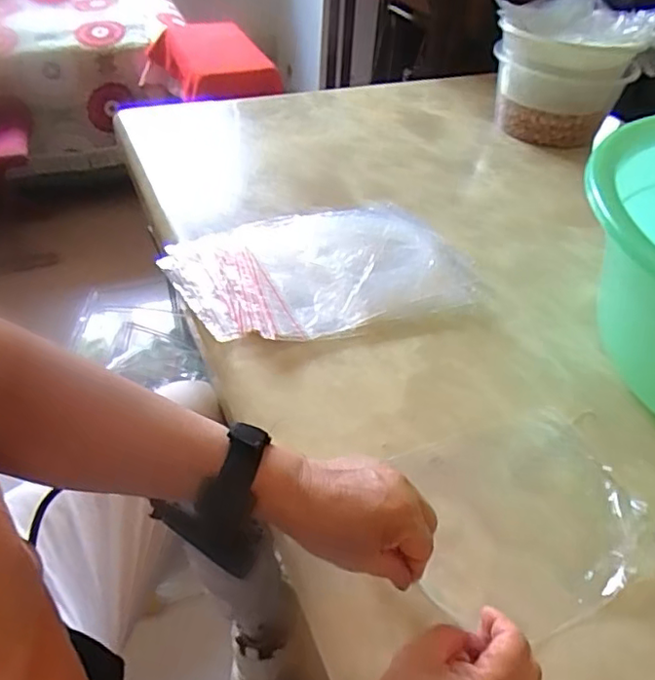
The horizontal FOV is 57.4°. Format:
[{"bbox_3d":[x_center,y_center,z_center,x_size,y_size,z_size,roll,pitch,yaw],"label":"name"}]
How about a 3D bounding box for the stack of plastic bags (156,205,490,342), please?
[{"bbox_3d":[-0.003,-0.092,0.705,0.330,0.024,0.219,-13,46,-21],"label":"stack of plastic bags"}]

